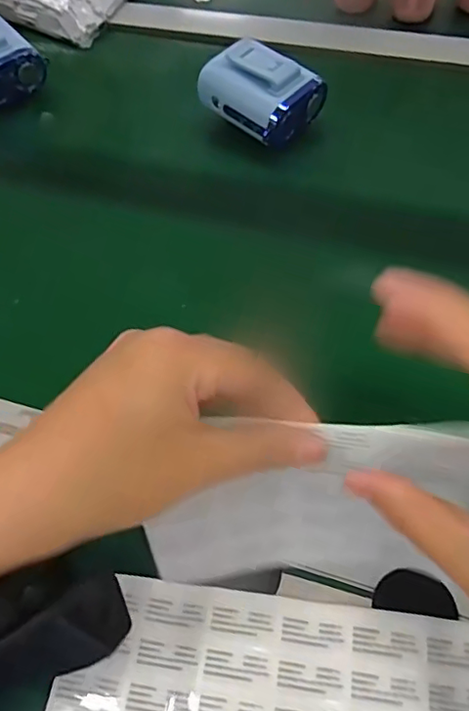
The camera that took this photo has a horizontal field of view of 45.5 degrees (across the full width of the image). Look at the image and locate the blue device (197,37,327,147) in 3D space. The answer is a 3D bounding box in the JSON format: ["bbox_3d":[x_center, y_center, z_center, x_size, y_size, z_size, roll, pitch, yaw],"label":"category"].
[{"bbox_3d":[0.019,-0.205,0.439,0.082,0.052,0.065,34,66,23],"label":"blue device"}]

